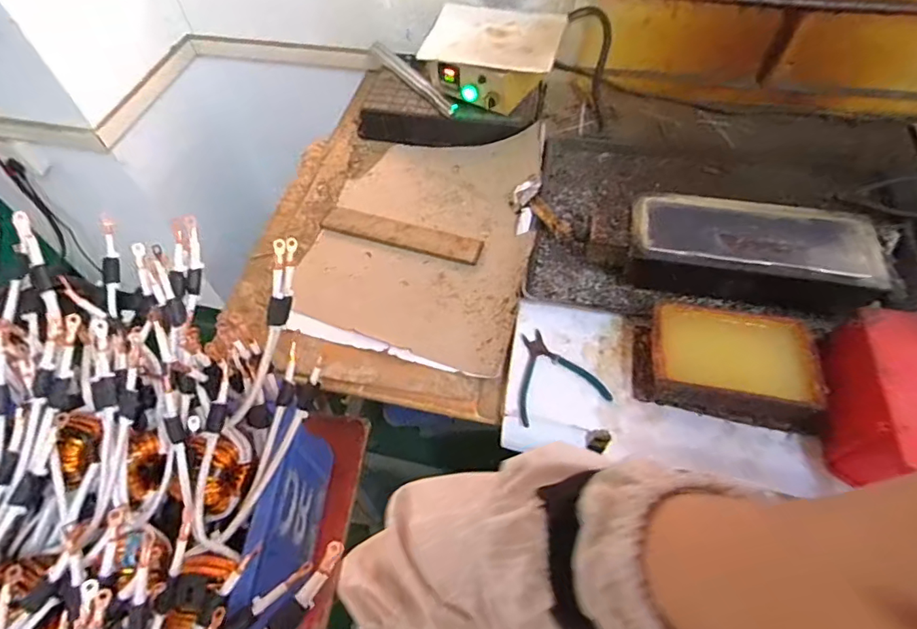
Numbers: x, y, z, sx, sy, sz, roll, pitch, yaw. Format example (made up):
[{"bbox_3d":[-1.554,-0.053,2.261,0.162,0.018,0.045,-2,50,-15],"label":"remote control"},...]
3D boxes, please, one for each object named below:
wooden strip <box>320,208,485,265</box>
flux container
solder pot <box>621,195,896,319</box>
[{"bbox_3d":[-0.105,-0.145,0.893,0.301,0.013,0.052,15,63,16],"label":"wooden strip"},{"bbox_3d":[0.354,0.062,0.670,0.216,0.066,0.141,11,58,10],"label":"flux container"},{"bbox_3d":[0.429,-0.089,0.751,0.339,0.104,0.159,10,58,10],"label":"solder pot"}]

